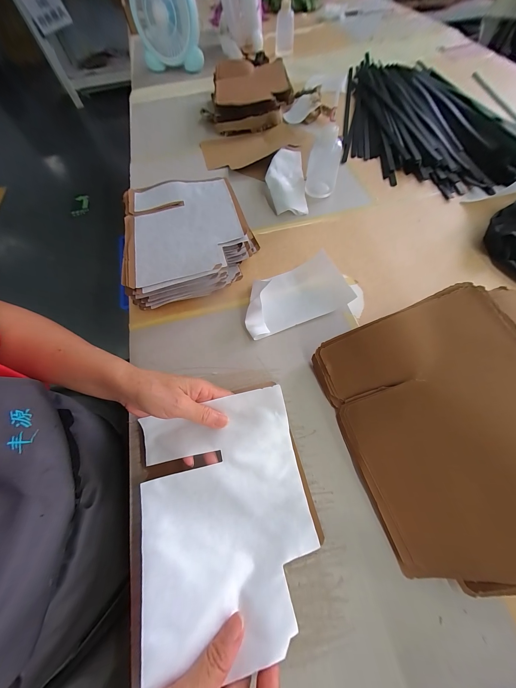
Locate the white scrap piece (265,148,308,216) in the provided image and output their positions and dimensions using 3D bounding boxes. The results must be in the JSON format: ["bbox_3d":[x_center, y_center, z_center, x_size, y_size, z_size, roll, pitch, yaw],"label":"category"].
[{"bbox_3d":[0.064,-0.367,0.513,0.083,0.040,0.175,-4,65,2],"label":"white scrap piece"}]

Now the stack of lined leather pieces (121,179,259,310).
[{"bbox_3d":[-0.122,-0.187,0.416,0.226,0.071,0.231,-14,65,-3],"label":"stack of lined leather pieces"}]

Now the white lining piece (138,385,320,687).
[{"bbox_3d":[-0.033,0.175,0.245,0.170,0.054,0.216,-13,65,-3],"label":"white lining piece"}]

